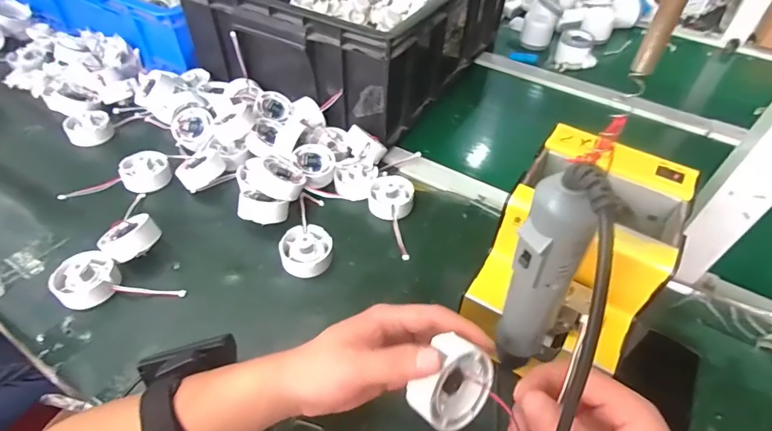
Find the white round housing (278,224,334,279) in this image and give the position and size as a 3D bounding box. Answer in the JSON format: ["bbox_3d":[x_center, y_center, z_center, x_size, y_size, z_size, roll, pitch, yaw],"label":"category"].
[{"bbox_3d":[-0.086,0.035,0.474,0.055,0.026,0.058,2,47,-2],"label":"white round housing"}]

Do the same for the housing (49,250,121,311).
[{"bbox_3d":[-0.298,0.065,0.438,0.054,0.030,0.053,2,47,-2],"label":"housing"}]

